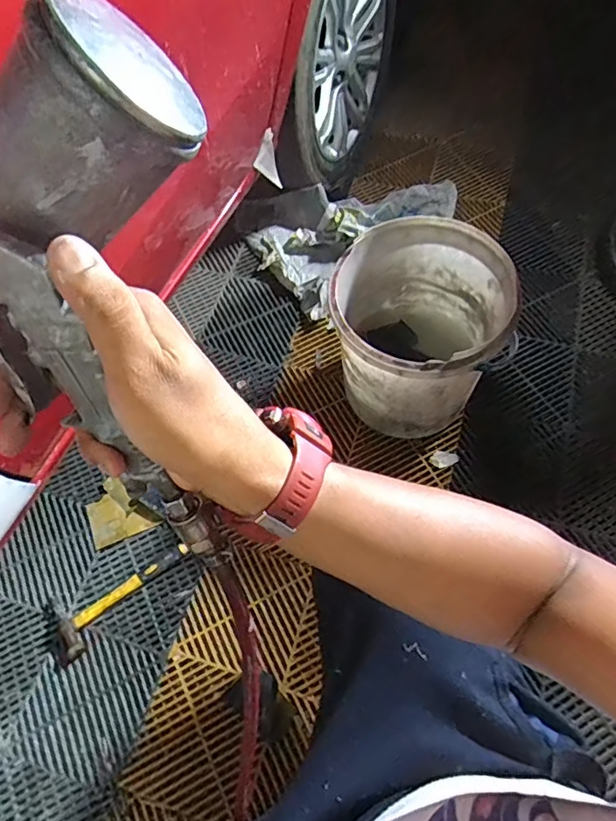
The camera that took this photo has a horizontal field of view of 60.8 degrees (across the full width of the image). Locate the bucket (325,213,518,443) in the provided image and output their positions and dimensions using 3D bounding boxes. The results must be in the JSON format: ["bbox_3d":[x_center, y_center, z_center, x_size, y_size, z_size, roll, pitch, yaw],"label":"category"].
[{"bbox_3d":[0.196,-0.133,0.970,0.288,0.312,0.303,-1,62,2],"label":"bucket"}]

